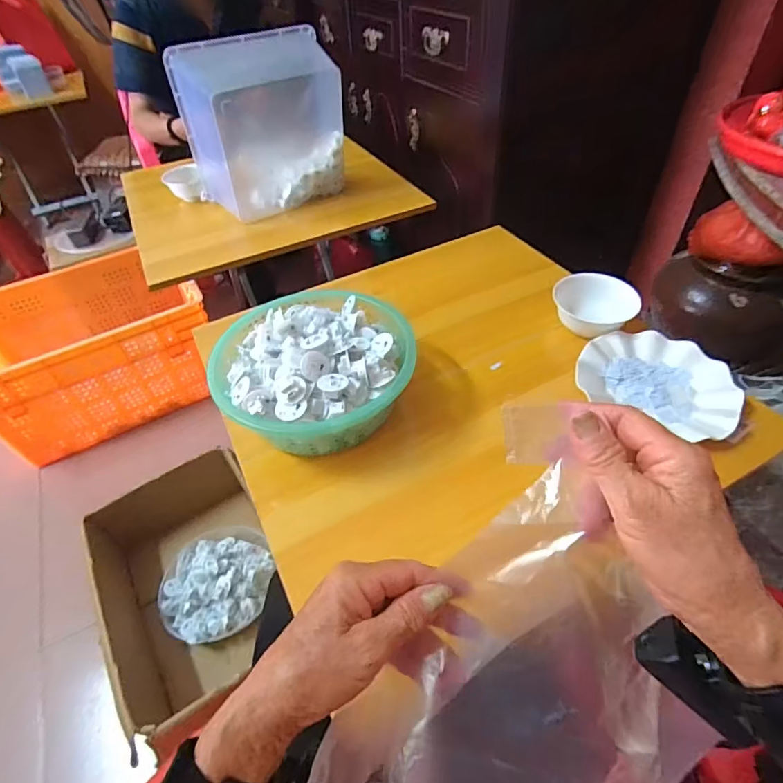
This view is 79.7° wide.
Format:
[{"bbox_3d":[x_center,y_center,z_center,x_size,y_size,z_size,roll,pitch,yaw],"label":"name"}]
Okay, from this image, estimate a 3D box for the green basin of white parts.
[{"bbox_3d":[-0.094,-0.039,0.579,0.229,0.101,0.221,-2,47,3],"label":"green basin of white parts"}]

